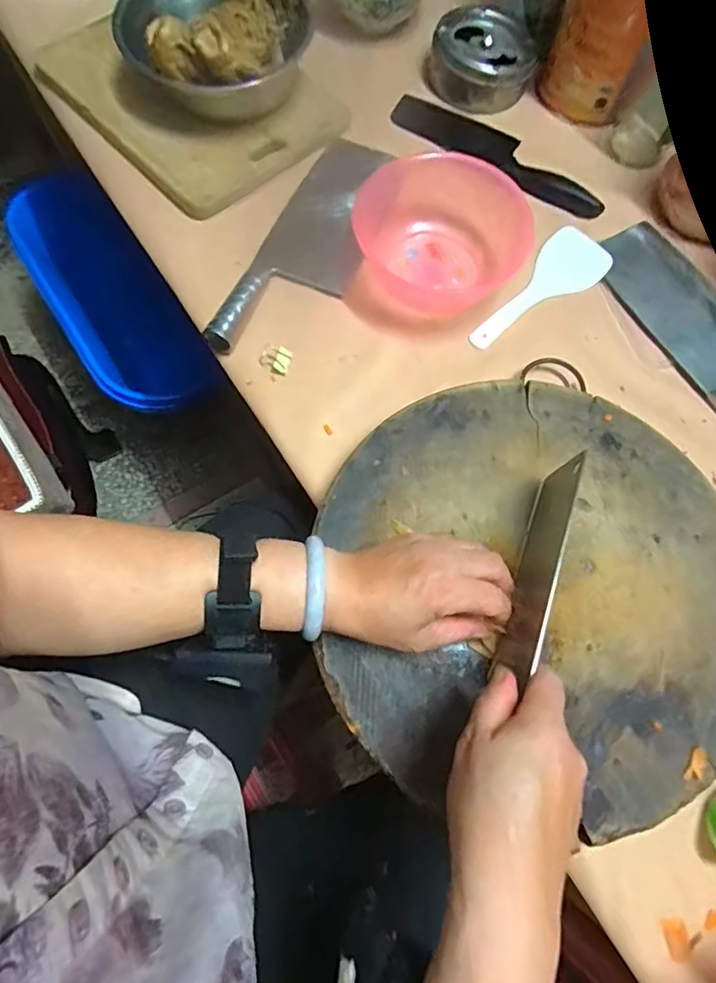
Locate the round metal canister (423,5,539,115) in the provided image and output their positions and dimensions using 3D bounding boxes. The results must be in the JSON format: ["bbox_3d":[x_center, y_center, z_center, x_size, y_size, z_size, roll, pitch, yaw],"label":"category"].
[{"bbox_3d":[0.155,-0.540,0.655,0.127,0.043,0.145,17,71,3],"label":"round metal canister"}]

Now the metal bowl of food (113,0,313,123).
[{"bbox_3d":[-0.157,-0.510,0.590,0.193,0.109,0.180,1,70,-2],"label":"metal bowl of food"}]

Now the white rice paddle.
[{"bbox_3d":[0.193,-0.213,0.561,0.189,0.006,0.067,-43,78,-15],"label":"white rice paddle"}]

